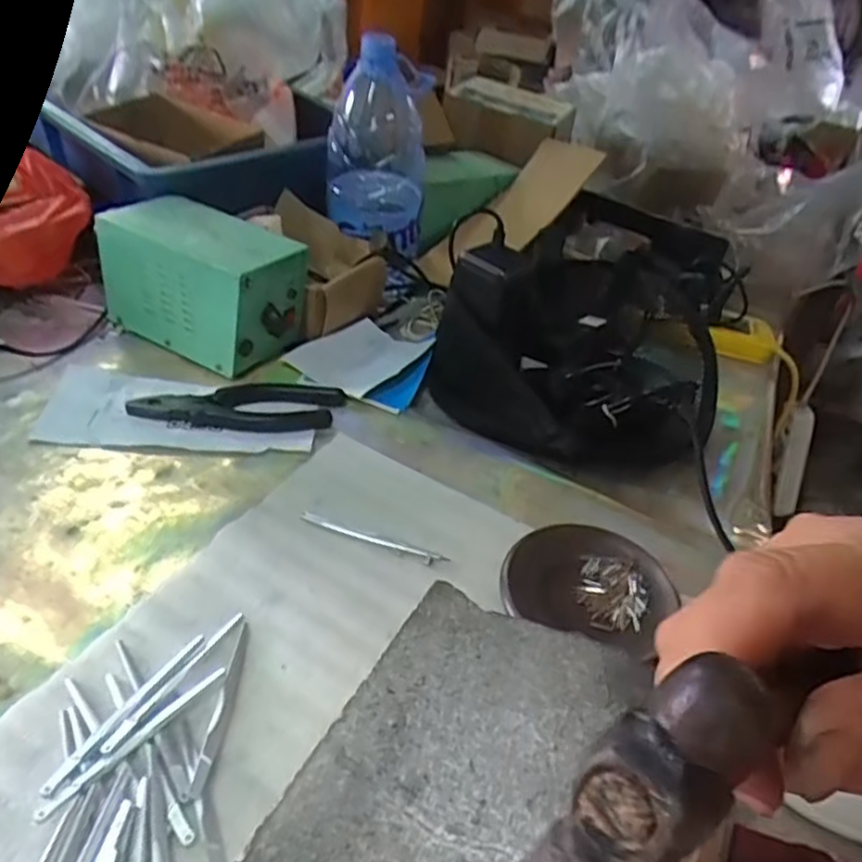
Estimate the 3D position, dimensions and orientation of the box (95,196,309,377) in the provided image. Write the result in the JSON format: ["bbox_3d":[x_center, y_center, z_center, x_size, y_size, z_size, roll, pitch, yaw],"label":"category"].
[{"bbox_3d":[-0.205,-0.133,0.629,0.159,0.103,0.095,23,40,19],"label":"box"}]

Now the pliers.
[{"bbox_3d":[-0.156,-0.022,0.567,0.163,0.013,0.058,2,38,-6],"label":"pliers"}]

